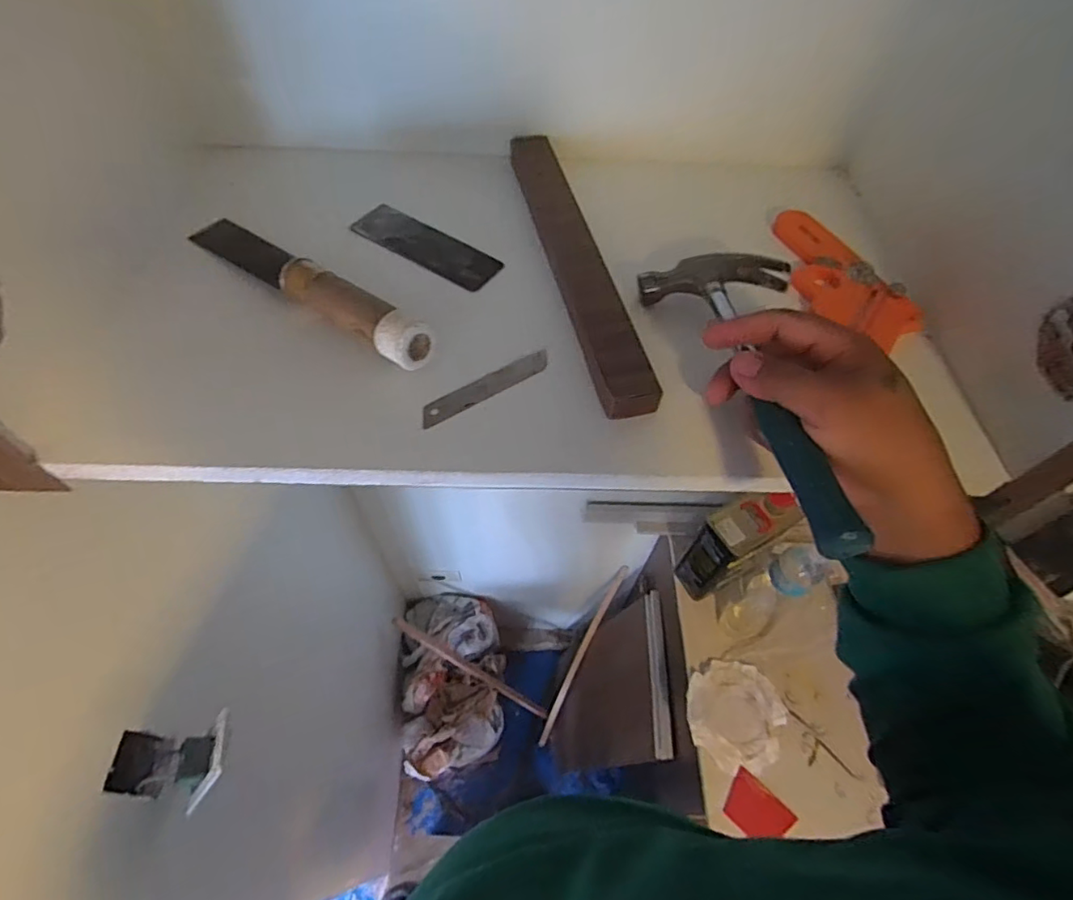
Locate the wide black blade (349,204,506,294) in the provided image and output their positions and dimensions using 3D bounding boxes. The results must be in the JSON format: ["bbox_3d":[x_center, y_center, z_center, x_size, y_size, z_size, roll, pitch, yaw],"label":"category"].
[{"bbox_3d":[-0.090,-0.165,0.456,0.128,0.009,0.043,30,60,17],"label":"wide black blade"}]

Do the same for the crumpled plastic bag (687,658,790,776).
[{"bbox_3d":[0.350,0.461,0.978,0.166,0.045,0.161,37,64,20],"label":"crumpled plastic bag"}]

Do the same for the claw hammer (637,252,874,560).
[{"bbox_3d":[0.133,-0.046,0.338,0.090,0.031,0.240,-3,50,-3],"label":"claw hammer"}]

